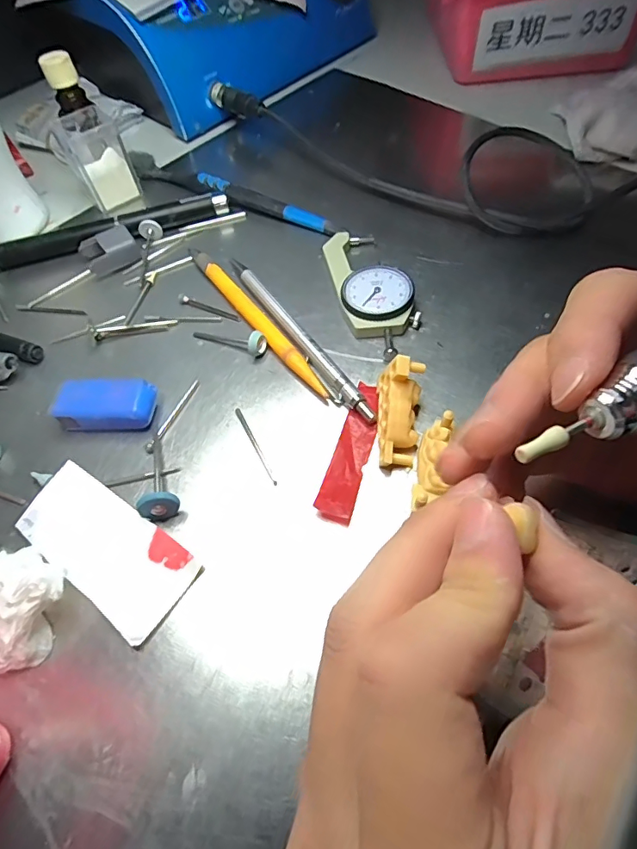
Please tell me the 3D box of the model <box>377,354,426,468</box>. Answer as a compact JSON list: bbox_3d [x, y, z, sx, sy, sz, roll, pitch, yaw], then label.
[{"bbox_3d":[0.035,-0.006,0.212,0.018,0.013,0.048,5,77,7],"label":"model"}]

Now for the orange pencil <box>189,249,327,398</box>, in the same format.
[{"bbox_3d":[-0.035,-0.059,0.258,0.009,0.010,0.129,-32,62,-15],"label":"orange pencil"}]

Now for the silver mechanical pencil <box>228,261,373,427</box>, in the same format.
[{"bbox_3d":[-0.013,-0.049,0.250,0.009,0.010,0.135,-29,61,-13],"label":"silver mechanical pencil"}]

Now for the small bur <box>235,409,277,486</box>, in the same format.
[{"bbox_3d":[-0.029,0.009,0.219,0.004,0.004,0.044,-25,60,-11],"label":"small bur"}]

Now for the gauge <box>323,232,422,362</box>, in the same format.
[{"bbox_3d":[0.028,-0.074,0.261,0.036,0.013,0.095,-13,58,-4],"label":"gauge"}]

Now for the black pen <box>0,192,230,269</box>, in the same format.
[{"bbox_3d":[-0.130,-0.121,0.303,0.147,0.013,0.014,-16,59,-6],"label":"black pen"}]

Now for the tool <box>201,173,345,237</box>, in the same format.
[{"bbox_3d":[-0.032,-0.139,0.309,0.105,0.013,0.009,27,64,19],"label":"tool"}]

